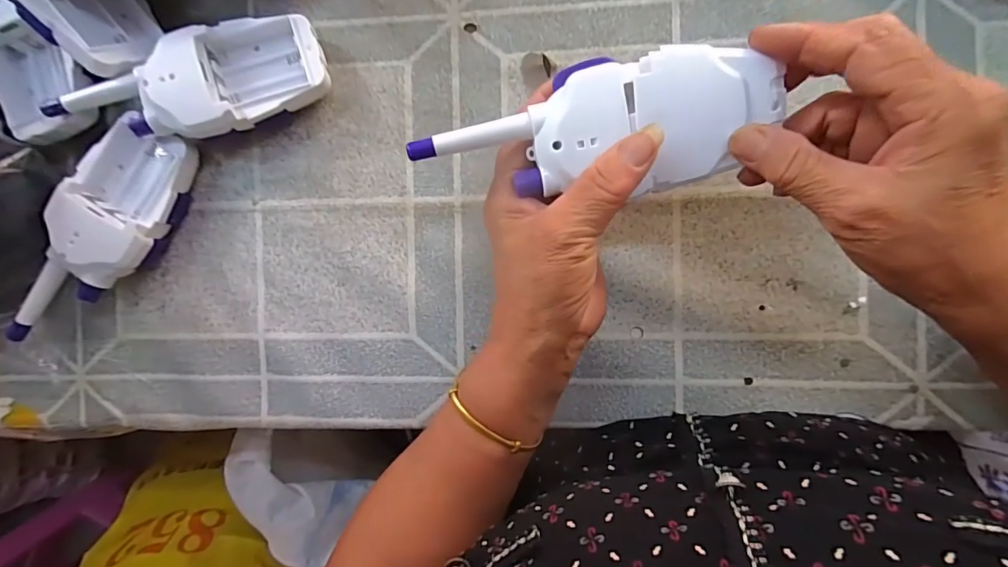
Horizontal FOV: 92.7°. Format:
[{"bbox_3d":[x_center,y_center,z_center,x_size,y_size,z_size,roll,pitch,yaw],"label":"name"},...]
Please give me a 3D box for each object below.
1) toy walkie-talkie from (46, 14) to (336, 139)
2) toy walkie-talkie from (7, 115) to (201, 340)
[{"bbox_3d":[-0.187,-0.118,0.293,0.154,0.033,0.060,-15,91,-6],"label":"toy walkie-talkie"},{"bbox_3d":[-0.261,-0.029,0.319,0.058,0.042,0.160,29,96,5],"label":"toy walkie-talkie"}]

